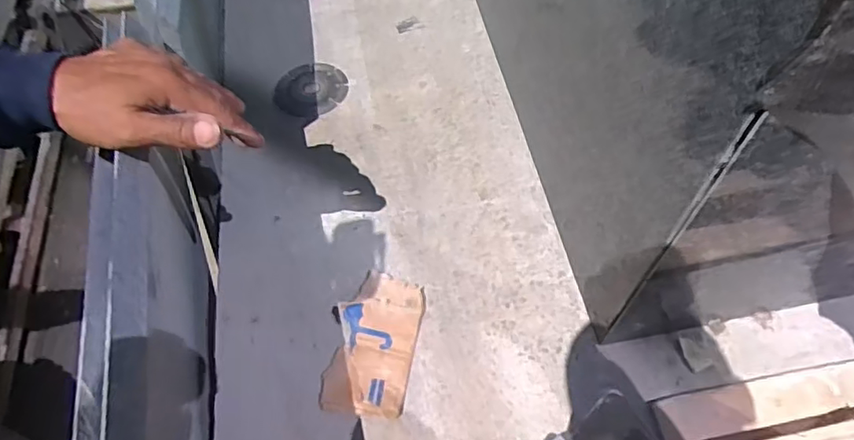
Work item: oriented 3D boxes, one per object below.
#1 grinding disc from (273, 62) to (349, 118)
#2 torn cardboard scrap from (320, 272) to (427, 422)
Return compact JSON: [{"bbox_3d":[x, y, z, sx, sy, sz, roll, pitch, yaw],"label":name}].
[{"bbox_3d":[-0.173,-0.197,0.876,0.101,0.006,0.106,-1,57,2],"label":"grinding disc"},{"bbox_3d":[-0.058,0.133,0.647,0.091,0.025,0.160,8,57,8],"label":"torn cardboard scrap"}]

